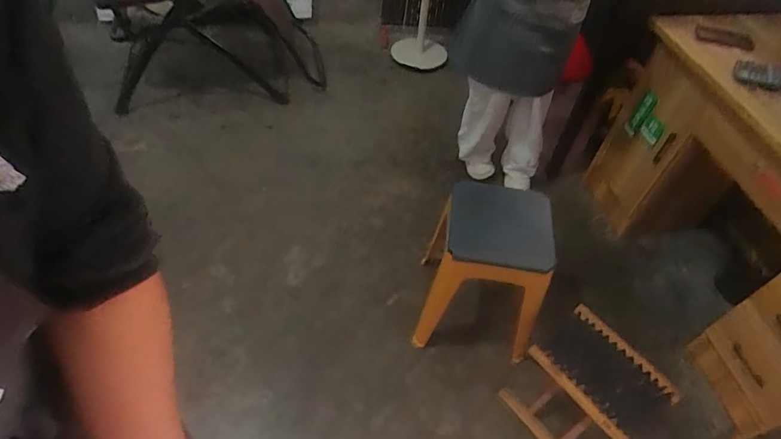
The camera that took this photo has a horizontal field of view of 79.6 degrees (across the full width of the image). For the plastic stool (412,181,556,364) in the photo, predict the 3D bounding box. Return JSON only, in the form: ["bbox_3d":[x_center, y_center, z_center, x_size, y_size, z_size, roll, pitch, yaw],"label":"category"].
[{"bbox_3d":[0.288,0.144,1.519,0.360,0.430,0.418,17,50,9],"label":"plastic stool"}]

